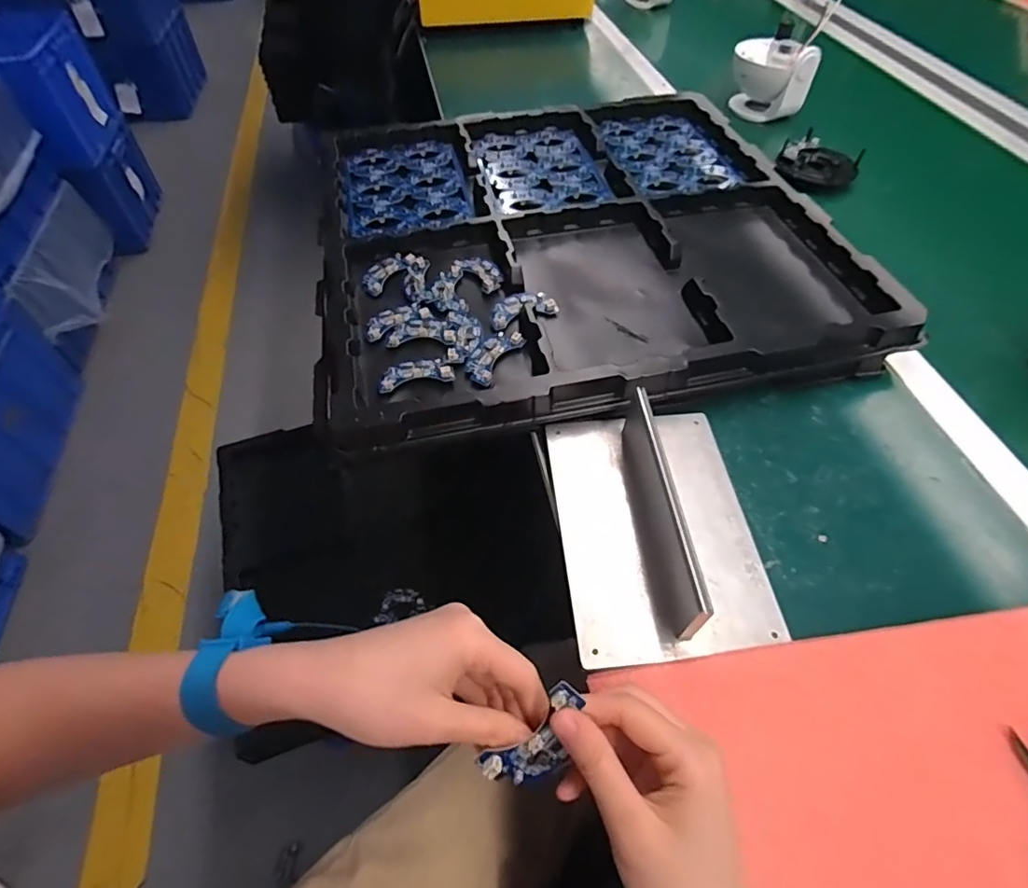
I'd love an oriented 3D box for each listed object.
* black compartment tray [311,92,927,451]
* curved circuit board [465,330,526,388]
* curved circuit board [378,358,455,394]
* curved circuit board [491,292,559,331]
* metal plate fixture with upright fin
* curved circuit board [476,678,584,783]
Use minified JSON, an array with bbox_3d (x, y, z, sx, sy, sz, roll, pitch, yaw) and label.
[{"bbox_3d":[0.056,-0.239,0.602,0.536,0.050,0.523,-10,54,-7],"label":"black compartment tray"},{"bbox_3d":[-0.019,-0.081,0.480,0.033,0.014,0.061,30,59,21],"label":"curved circuit board"},{"bbox_3d":[-0.085,-0.061,0.467,0.064,0.004,0.032,-7,54,-6],"label":"curved circuit board"},{"bbox_3d":[0.007,-0.132,0.516,0.066,0.010,0.034,-20,56,-15],"label":"curved circuit board"},{"bbox_3d":[0.105,0.044,0.383,0.135,0.053,0.197,-4,53,-3],"label":"metal plate fixture with upright fin"},{"bbox_3d":[0.014,0.151,0.269,0.031,0.007,0.061,43,97,-4],"label":"curved circuit board"}]

